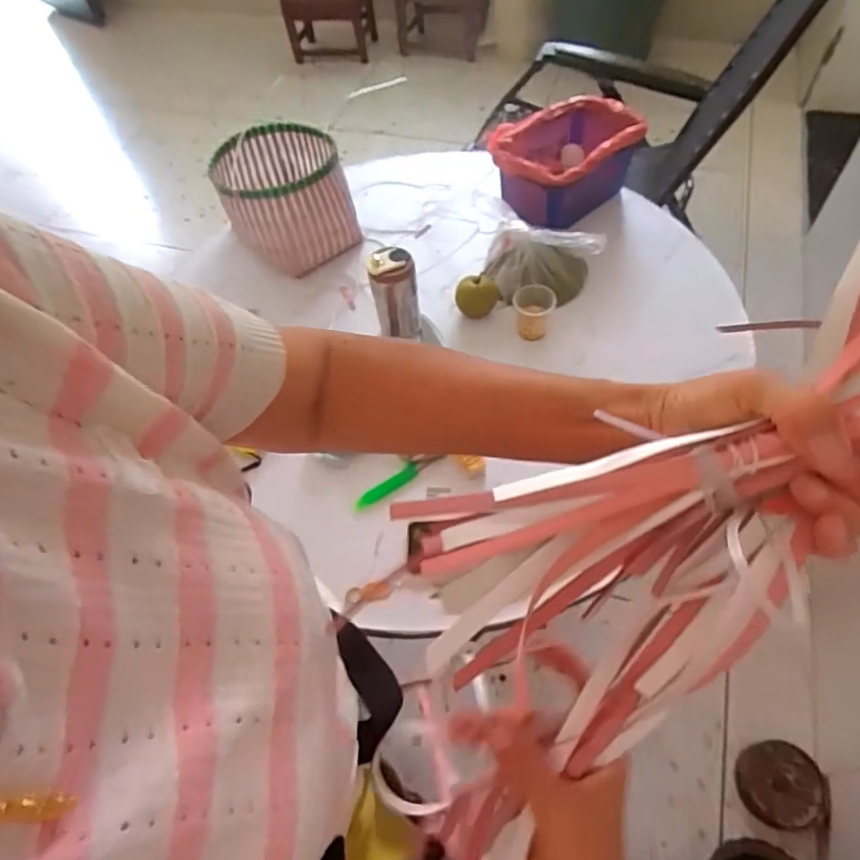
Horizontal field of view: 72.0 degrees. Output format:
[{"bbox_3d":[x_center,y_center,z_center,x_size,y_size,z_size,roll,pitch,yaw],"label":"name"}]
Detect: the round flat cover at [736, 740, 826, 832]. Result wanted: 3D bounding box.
[{"bbox_3d":[0.659,0.668,1.116,0.142,0.011,0.141,-18,54,27],"label":"round flat cover"}]

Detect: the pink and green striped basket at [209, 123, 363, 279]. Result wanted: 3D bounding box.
[{"bbox_3d":[-0.299,-0.483,1.207,0.251,0.169,0.277,-17,56,-6],"label":"pink and green striped basket"}]

